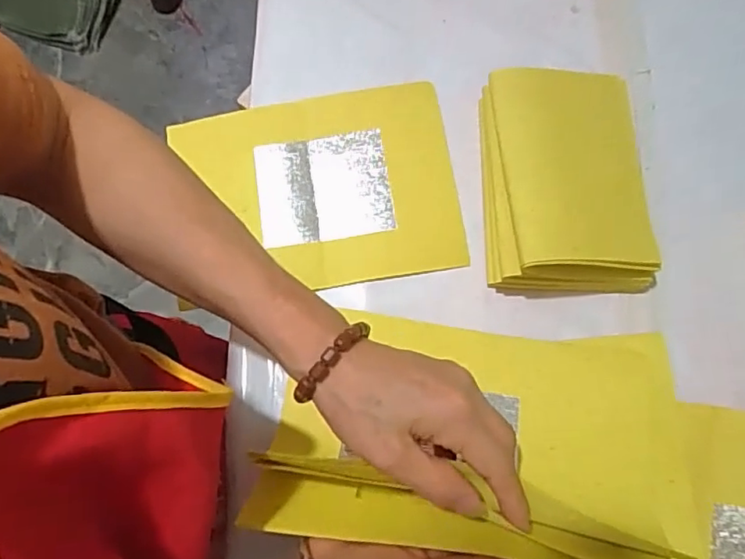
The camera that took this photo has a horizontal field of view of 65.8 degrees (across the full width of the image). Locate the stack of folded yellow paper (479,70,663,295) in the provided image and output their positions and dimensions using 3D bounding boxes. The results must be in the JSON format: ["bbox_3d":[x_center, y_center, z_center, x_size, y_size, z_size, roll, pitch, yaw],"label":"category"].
[{"bbox_3d":[0.143,-0.079,0.435,0.124,0.063,0.169,0,76,0],"label":"stack of folded yellow paper"}]

